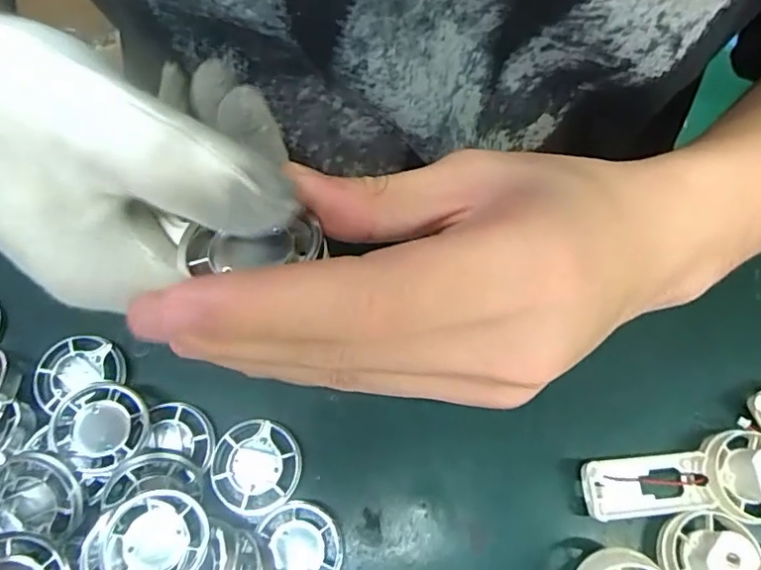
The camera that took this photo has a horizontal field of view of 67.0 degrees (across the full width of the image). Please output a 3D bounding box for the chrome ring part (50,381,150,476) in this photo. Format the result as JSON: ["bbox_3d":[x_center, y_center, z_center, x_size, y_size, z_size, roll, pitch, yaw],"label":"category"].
[{"bbox_3d":[-0.119,0.061,0.244,0.036,0.015,0.037,-3,71,-3],"label":"chrome ring part"}]

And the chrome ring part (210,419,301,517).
[{"bbox_3d":[-0.055,0.080,0.253,0.038,0.008,0.039,9,71,1],"label":"chrome ring part"}]

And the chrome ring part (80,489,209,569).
[{"bbox_3d":[-0.089,0.100,0.221,0.043,0.014,0.037,6,71,-29],"label":"chrome ring part"}]

